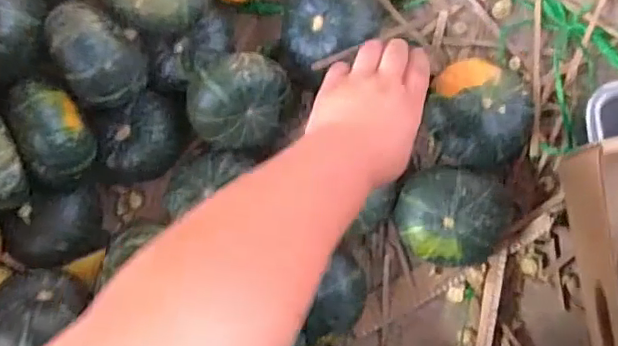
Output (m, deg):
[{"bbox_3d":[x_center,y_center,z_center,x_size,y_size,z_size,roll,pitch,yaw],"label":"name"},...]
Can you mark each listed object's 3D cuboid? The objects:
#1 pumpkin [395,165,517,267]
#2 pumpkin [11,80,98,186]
[{"bbox_3d":[0.130,0.039,0.515,0.102,0.061,0.089,4,86,7],"label":"pumpkin"},{"bbox_3d":[-0.224,-0.035,0.500,0.056,0.064,0.093,-11,84,6],"label":"pumpkin"}]

